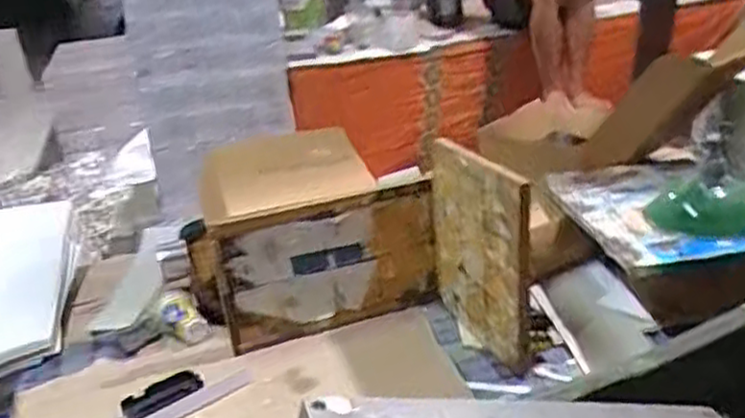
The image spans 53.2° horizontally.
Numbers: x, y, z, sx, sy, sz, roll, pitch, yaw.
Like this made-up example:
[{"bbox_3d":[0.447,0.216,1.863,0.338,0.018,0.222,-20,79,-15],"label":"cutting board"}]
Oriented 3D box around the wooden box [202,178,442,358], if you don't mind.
[{"bbox_3d":[-0.065,0.084,1.162,0.346,0.185,0.054,-14,27,-15],"label":"wooden box"}]

